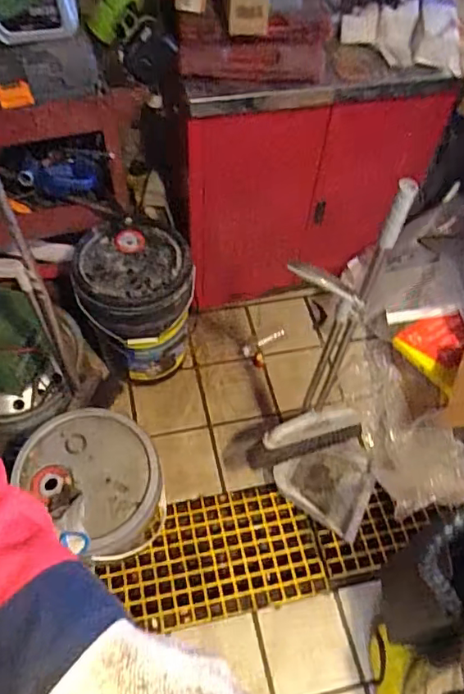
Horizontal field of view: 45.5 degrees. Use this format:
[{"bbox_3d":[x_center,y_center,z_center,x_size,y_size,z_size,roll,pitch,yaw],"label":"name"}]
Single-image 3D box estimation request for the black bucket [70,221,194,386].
[{"bbox_3d":[-0.264,-0.094,1.581,0.294,0.428,0.297,-9,56,-9],"label":"black bucket"}]

